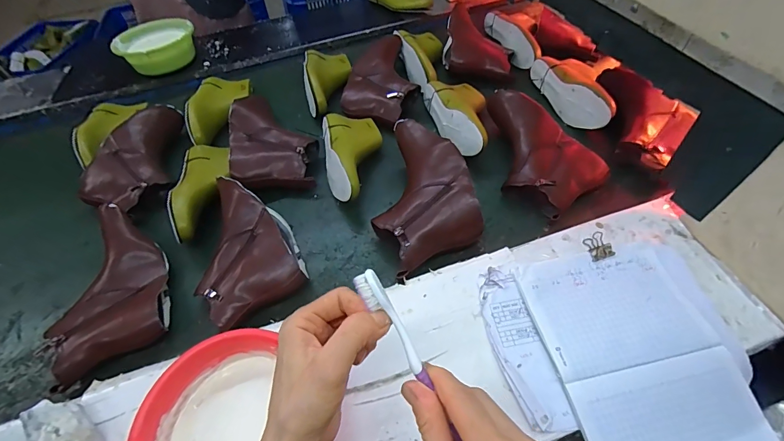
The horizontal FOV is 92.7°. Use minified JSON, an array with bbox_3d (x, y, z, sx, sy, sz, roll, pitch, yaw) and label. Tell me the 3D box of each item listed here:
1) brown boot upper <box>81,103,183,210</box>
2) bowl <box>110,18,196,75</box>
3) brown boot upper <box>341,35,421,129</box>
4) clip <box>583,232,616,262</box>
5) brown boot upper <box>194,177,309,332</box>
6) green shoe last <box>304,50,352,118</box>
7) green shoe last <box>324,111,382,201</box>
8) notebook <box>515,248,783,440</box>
[{"bbox_3d":[-0.489,-0.132,0.733,0.152,0.058,0.272,12,55,12],"label":"brown boot upper"},{"bbox_3d":[-0.587,-0.433,0.951,0.190,0.080,0.146,-32,58,-19],"label":"bowl"},{"bbox_3d":[-0.016,-0.334,0.850,0.157,0.057,0.303,4,54,7],"label":"brown boot upper"},{"bbox_3d":[0.295,0.034,0.532,0.034,0.022,0.039,-15,54,-7],"label":"clip"},{"bbox_3d":[-0.233,0.039,0.582,0.148,0.081,0.235,-23,55,-13],"label":"brown boot upper"},{"bbox_3d":[-0.147,-0.321,0.858,0.100,0.071,0.223,-5,53,1],"label":"green shoe last"},{"bbox_3d":[-0.072,-0.125,0.692,0.106,0.079,0.228,-8,54,-2],"label":"green shoe last"},{"bbox_3d":[0.298,0.171,0.442,0.201,0.013,0.298,-10,54,-3],"label":"notebook"}]

